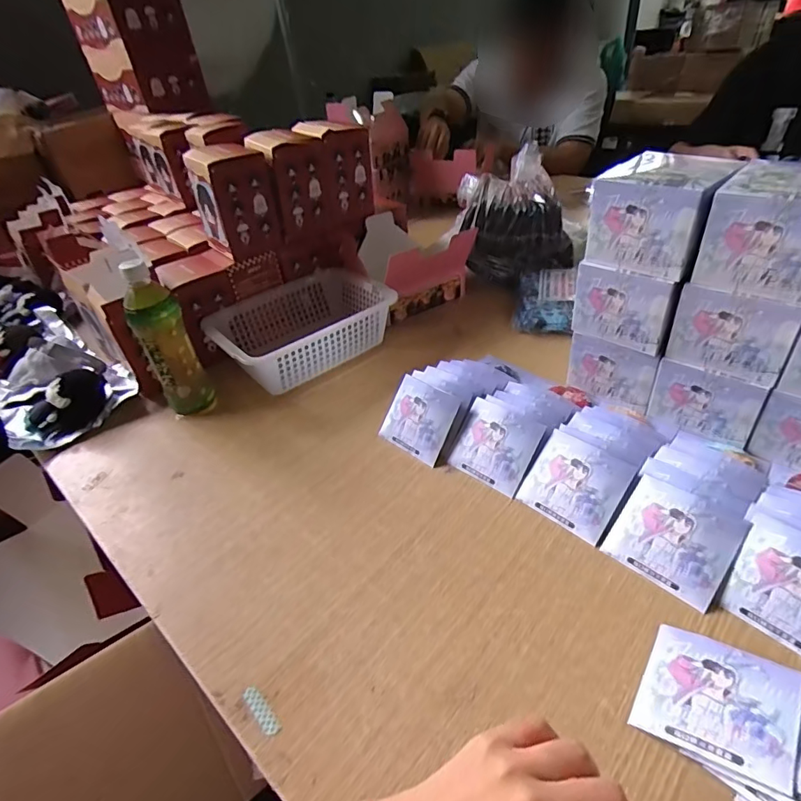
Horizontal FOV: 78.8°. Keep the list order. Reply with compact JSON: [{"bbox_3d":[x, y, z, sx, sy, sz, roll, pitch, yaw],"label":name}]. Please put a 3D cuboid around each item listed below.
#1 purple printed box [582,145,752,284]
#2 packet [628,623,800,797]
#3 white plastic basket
[{"bbox_3d":[0.281,-0.206,0.525,0.101,0.102,0.114,-34,45,-31],"label":"purple printed box"},{"bbox_3d":[0.226,0.212,0.350,0.094,0.006,0.086,3,36,43],"label":"packet"},{"bbox_3d":[-0.151,-0.109,0.790,0.280,0.100,0.181,-31,44,-29],"label":"white plastic basket"}]

